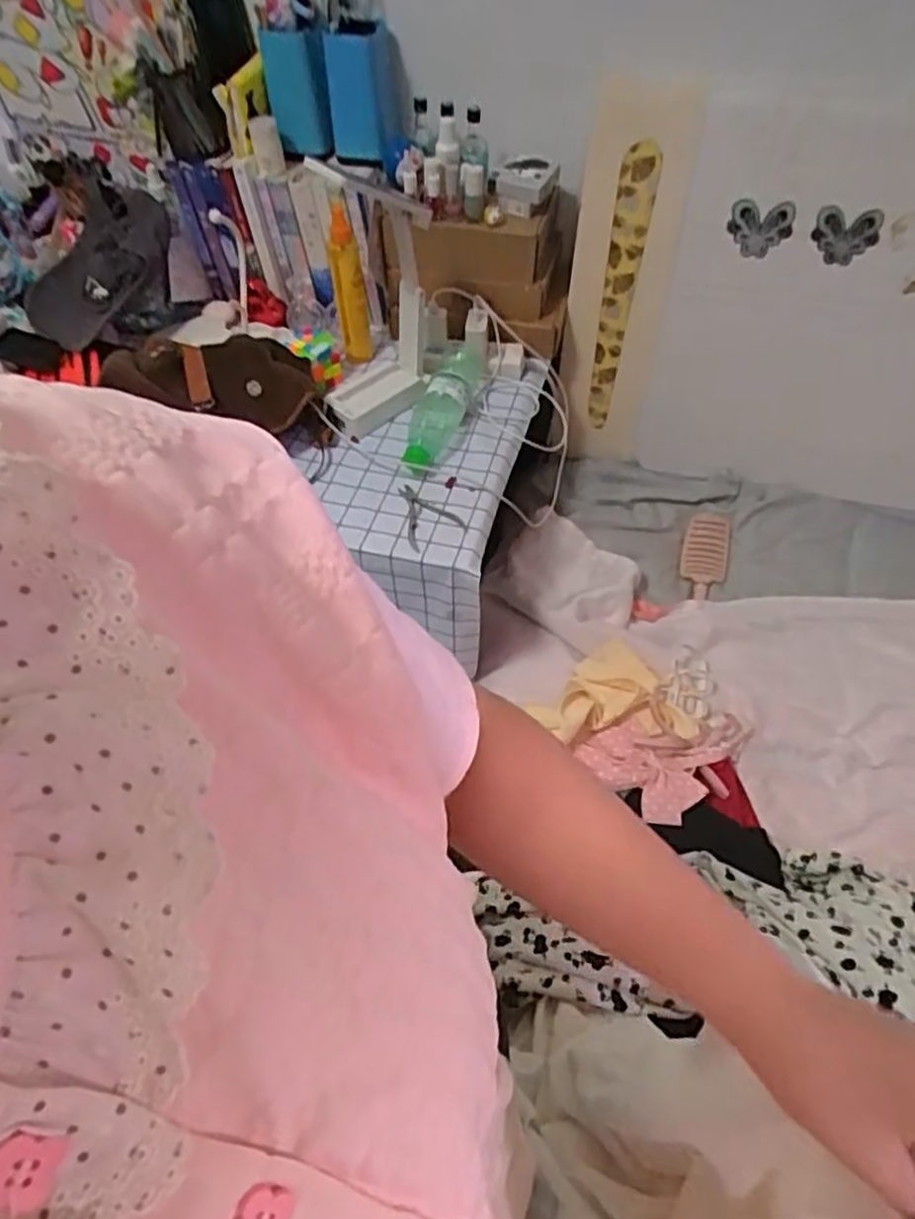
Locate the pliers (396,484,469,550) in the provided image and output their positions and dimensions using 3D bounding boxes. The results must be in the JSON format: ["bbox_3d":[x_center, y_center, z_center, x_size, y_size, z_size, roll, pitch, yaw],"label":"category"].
[{"bbox_3d":[-0.044,-0.119,0.894,0.078,0.016,0.098,-27,55,-17],"label":"pliers"}]

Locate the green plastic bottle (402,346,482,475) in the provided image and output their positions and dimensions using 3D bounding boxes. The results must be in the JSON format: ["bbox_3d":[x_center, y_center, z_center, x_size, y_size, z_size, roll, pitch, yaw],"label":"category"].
[{"bbox_3d":[-0.025,-0.284,0.993,0.071,0.058,0.239,14,55,12],"label":"green plastic bottle"}]

